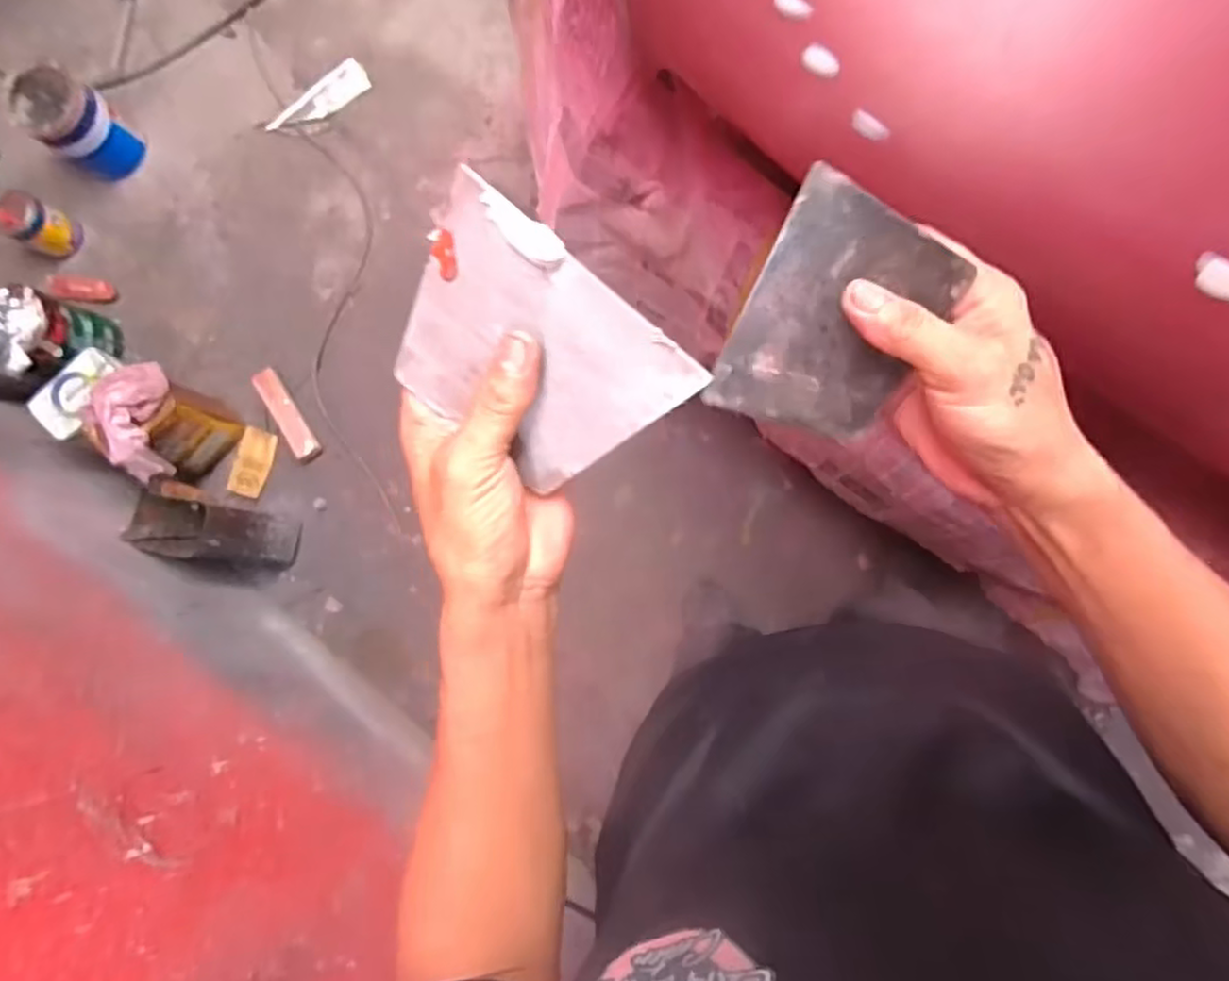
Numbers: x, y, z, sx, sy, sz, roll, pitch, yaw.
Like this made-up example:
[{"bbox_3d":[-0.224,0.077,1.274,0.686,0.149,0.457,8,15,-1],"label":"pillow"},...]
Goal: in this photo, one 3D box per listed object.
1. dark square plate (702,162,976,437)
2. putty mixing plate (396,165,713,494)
[{"bbox_3d":[0.105,-0.079,0.331,0.084,0.004,0.116,22,126,-2],"label":"dark square plate"},{"bbox_3d":[-0.037,-0.059,0.311,0.125,0.005,0.097,36,117,-5],"label":"putty mixing plate"}]

